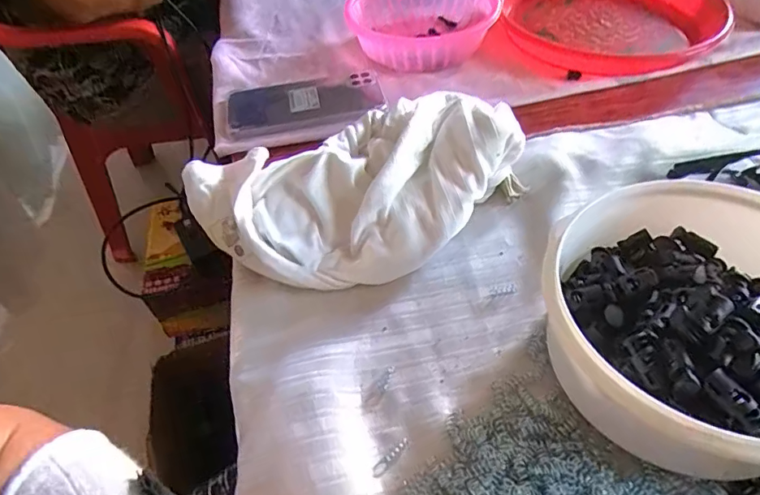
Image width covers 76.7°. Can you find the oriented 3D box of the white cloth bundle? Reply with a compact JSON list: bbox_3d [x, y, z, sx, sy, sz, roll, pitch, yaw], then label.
[{"bbox_3d":[-0.017,-0.051,0.387,0.249,0.068,0.156,-24,51,-14],"label":"white cloth bundle"}]

